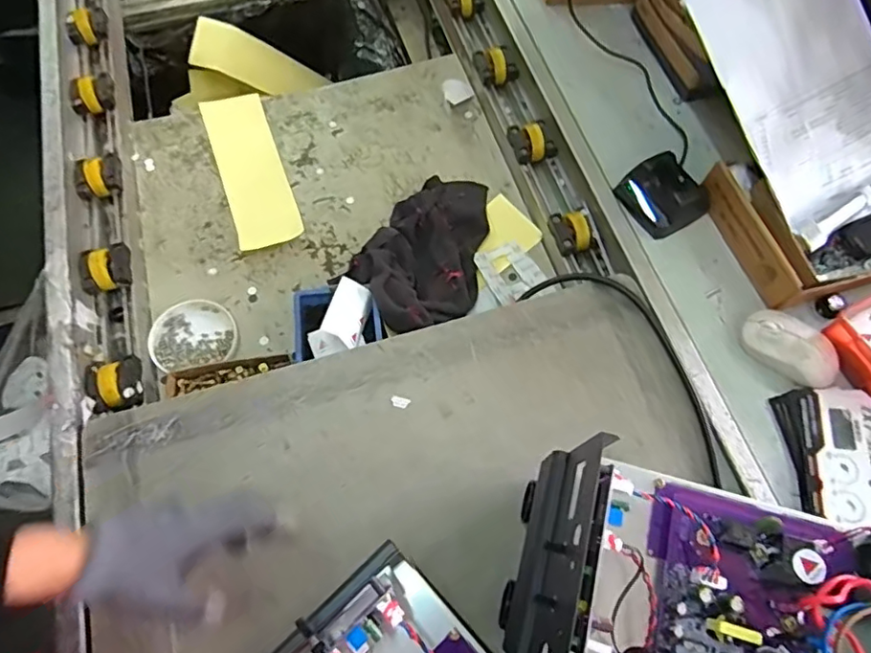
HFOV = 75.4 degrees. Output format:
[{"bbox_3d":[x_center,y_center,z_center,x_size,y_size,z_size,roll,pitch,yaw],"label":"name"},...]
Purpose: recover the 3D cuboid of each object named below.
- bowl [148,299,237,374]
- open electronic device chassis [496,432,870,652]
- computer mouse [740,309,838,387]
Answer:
[{"bbox_3d":[-0.293,0.008,0.683,0.094,0.019,0.089,0,66,0],"label":"bowl"},{"bbox_3d":[0.187,0.176,0.361,0.257,0.071,0.147,15,67,6],"label":"open electronic device chassis"},{"bbox_3d":[0.366,0.023,0.581,0.097,0.036,0.063,30,69,12],"label":"computer mouse"}]

